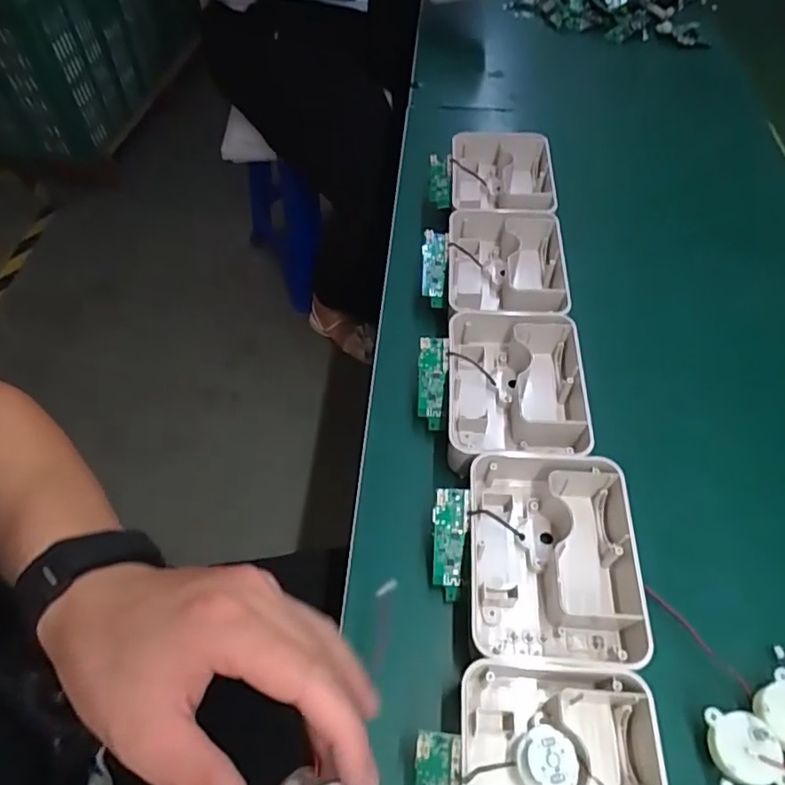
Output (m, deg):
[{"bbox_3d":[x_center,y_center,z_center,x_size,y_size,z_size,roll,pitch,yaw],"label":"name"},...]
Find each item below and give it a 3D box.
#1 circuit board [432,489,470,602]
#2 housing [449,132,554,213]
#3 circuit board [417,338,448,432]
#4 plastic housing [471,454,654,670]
[{"bbox_3d":[0.036,0.098,0.361,0.021,0.006,0.071,4,89,1],"label":"circuit board"},{"bbox_3d":[0.111,-0.209,0.576,0.103,0.053,0.133,2,55,0],"label":"housing"},{"bbox_3d":[0.031,-0.007,0.431,0.022,0.007,0.069,3,86,0],"label":"circuit board"},{"bbox_3d":[0.104,0.104,0.352,0.108,0.040,0.124,3,55,1],"label":"plastic housing"}]

